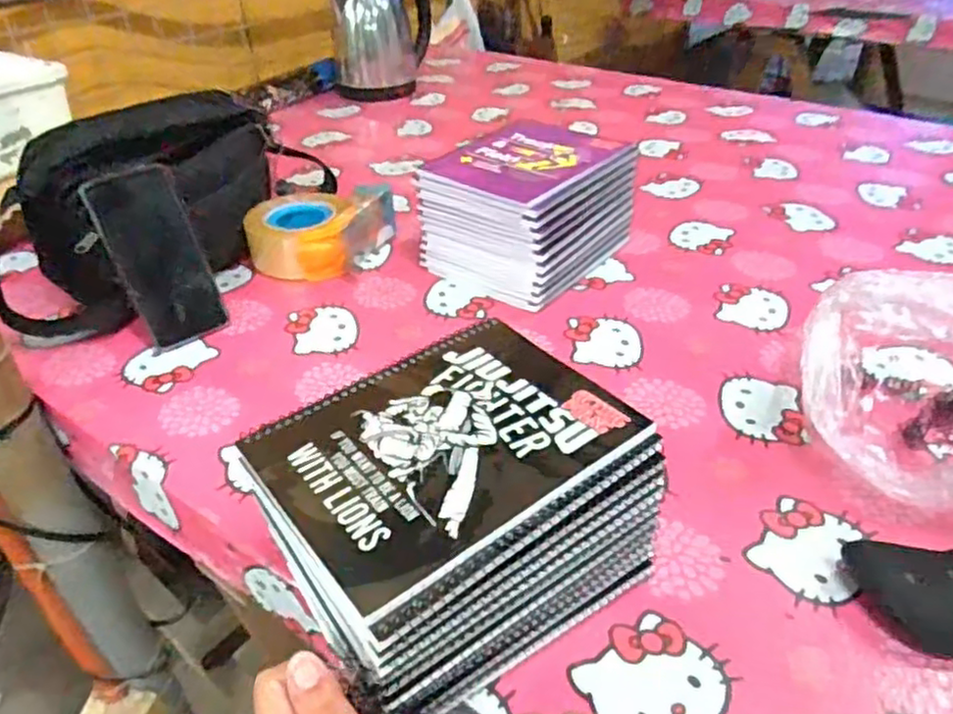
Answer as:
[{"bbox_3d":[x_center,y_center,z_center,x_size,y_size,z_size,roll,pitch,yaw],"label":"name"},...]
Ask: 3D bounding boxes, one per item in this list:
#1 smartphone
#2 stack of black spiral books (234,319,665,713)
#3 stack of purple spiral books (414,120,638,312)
[{"bbox_3d":[-0.305,-0.096,0.661,0.074,0.168,0.014,-25,12,-28],"label":"smartphone"},{"bbox_3d":[-0.015,0.090,0.417,0.206,0.102,0.163,-24,42,-28],"label":"stack of black spiral books"},{"bbox_3d":[0.057,-0.165,0.766,0.166,0.117,0.197,25,44,30],"label":"stack of purple spiral books"}]

